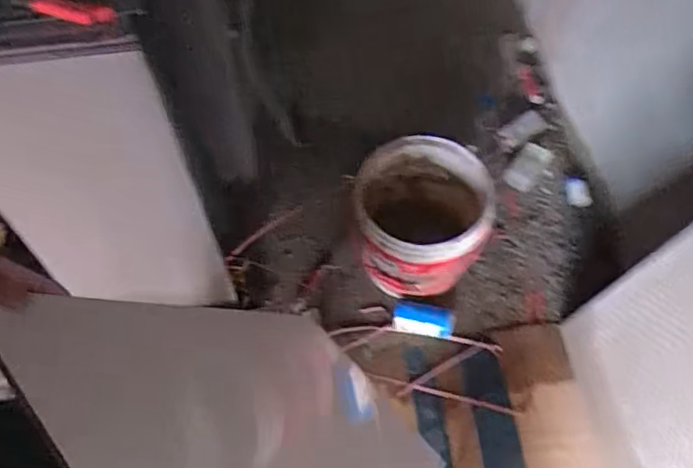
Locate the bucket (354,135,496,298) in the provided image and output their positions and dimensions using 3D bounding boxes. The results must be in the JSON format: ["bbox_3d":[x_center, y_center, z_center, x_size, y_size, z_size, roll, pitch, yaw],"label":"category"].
[{"bbox_3d":[0.210,-0.053,1.578,0.362,0.362,0.397,-1,61,2],"label":"bucket"}]

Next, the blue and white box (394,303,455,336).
[{"bbox_3d":[0.220,0.244,1.580,0.168,0.029,0.085,6,62,6],"label":"blue and white box"}]

